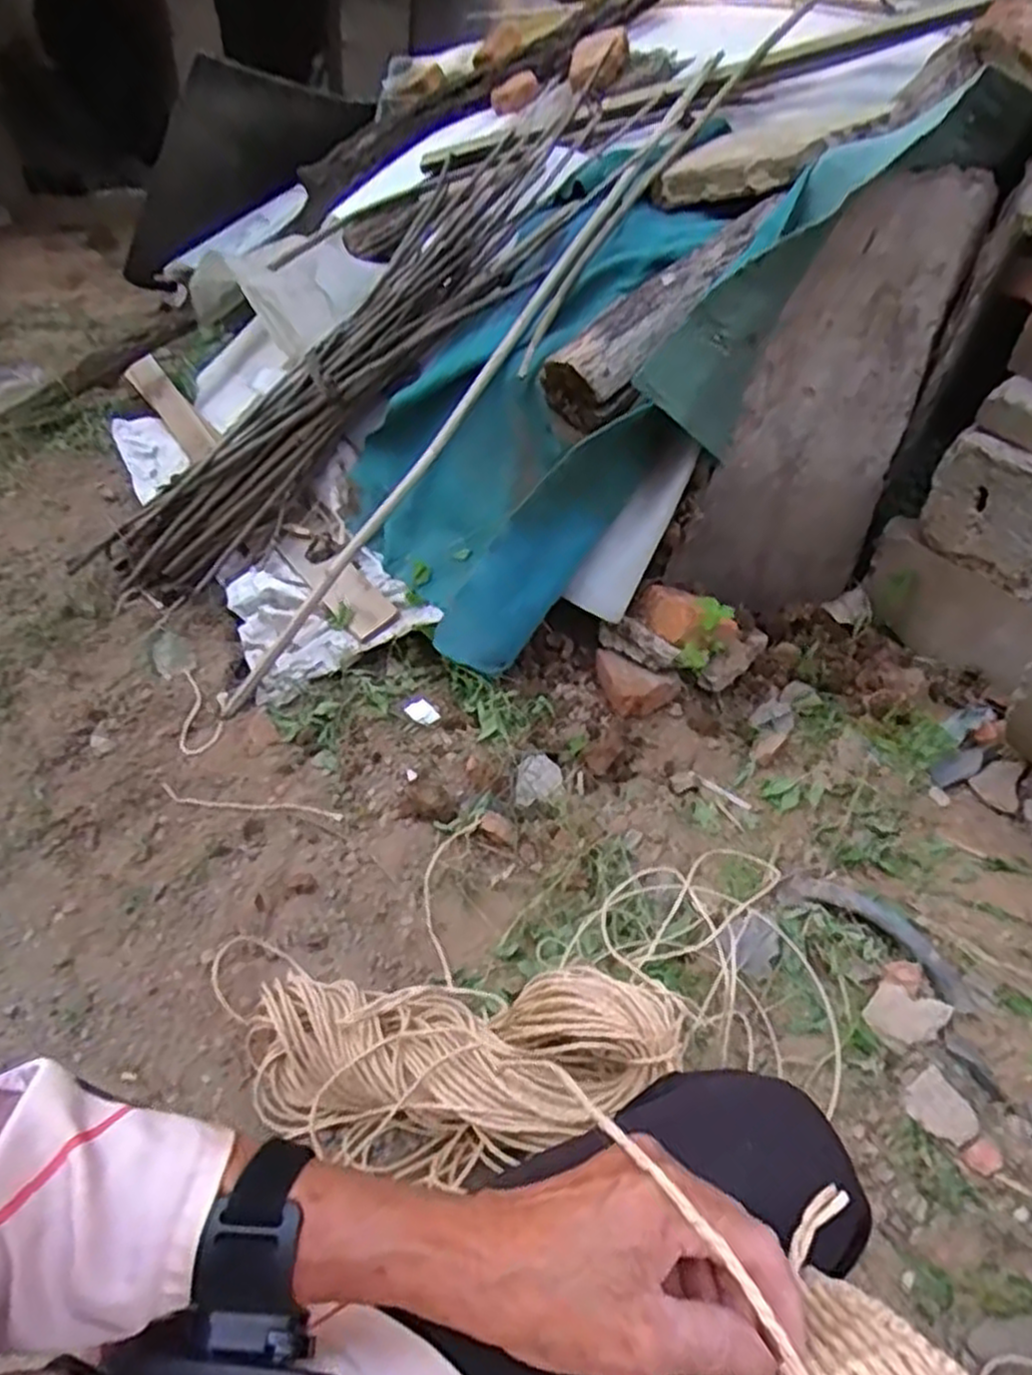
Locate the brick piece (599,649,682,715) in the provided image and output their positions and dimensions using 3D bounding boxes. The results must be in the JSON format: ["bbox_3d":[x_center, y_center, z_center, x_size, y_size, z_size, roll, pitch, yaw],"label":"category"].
[{"bbox_3d":[0.186,-0.003,1.250,0.144,0.059,0.094,20,42,15],"label":"brick piece"}]

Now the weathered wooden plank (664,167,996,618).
[{"bbox_3d":[0.499,-0.414,1.207,0.379,0.650,0.026,1,36,-25],"label":"weathered wooden plank"}]

